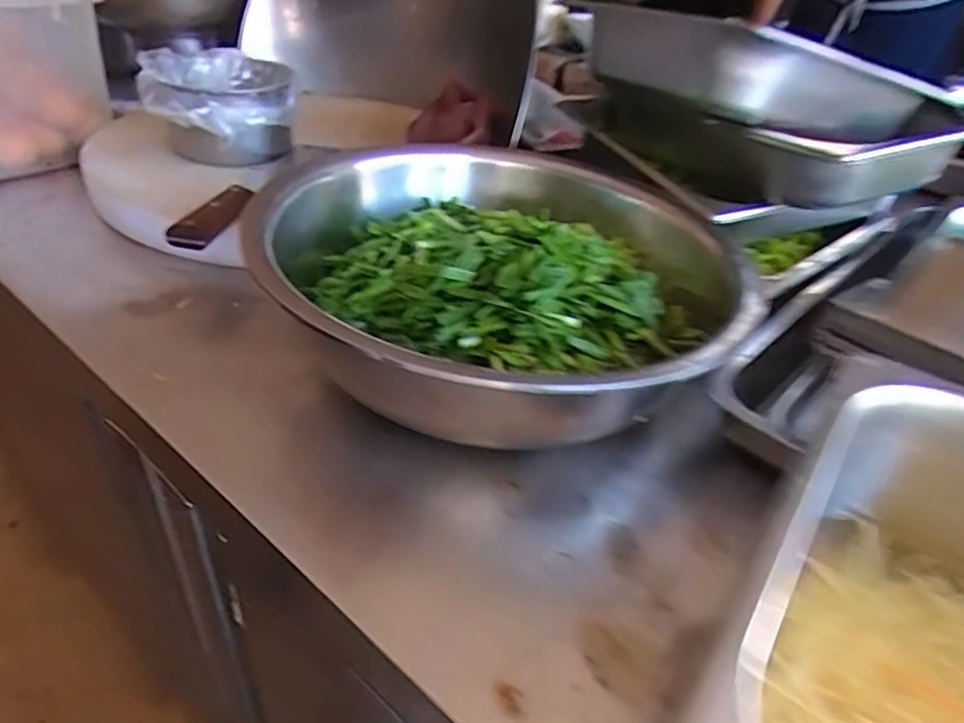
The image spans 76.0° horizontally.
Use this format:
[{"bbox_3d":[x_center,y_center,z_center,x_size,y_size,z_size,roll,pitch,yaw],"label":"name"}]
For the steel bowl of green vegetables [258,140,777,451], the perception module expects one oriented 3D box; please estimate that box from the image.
[{"bbox_3d":[0.024,-0.066,0.478,0.329,0.095,0.358,4,37,-3],"label":"steel bowl of green vegetables"}]

